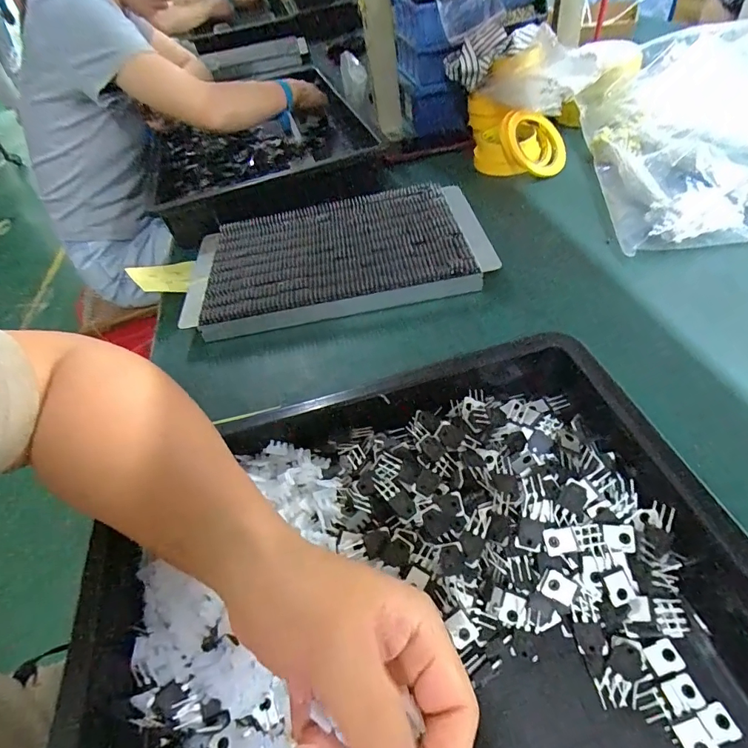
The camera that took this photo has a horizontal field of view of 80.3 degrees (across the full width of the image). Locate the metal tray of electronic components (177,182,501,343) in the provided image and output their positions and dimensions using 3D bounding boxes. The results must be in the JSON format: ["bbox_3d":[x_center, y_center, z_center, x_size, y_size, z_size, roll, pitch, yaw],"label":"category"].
[{"bbox_3d":[-0.057,-0.155,0.579,0.378,0.041,0.222,-10,47,2],"label":"metal tray of electronic components"}]

